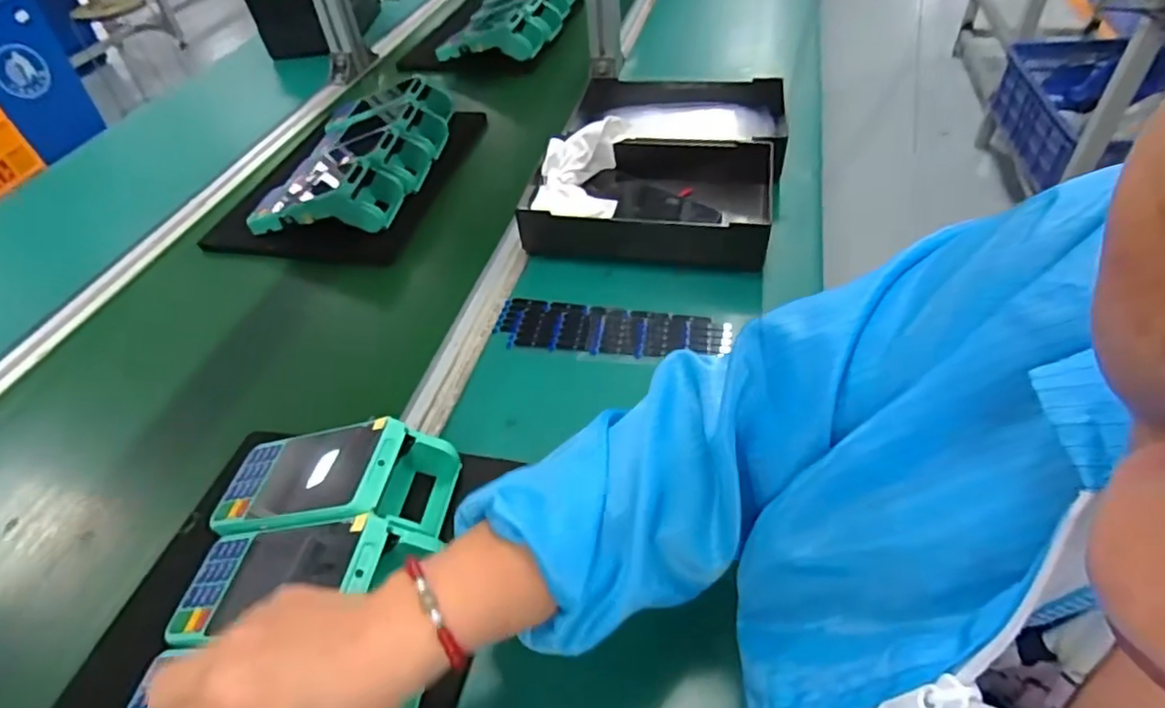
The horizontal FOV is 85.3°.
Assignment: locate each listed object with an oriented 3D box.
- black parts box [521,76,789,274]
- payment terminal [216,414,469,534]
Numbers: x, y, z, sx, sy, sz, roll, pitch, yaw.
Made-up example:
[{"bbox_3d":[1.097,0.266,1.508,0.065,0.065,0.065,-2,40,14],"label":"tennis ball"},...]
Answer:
[{"bbox_3d":[0.094,-0.222,0.725,0.266,0.065,0.326,6,44,9],"label":"black parts box"},{"bbox_3d":[-0.178,0.090,0.443,0.165,0.063,0.073,3,44,6],"label":"payment terminal"}]

